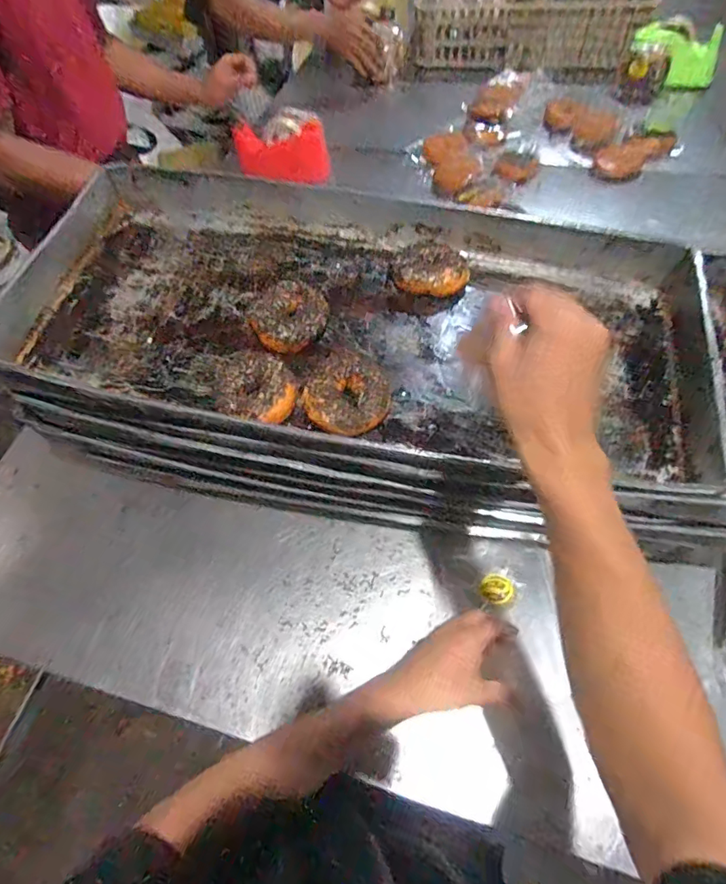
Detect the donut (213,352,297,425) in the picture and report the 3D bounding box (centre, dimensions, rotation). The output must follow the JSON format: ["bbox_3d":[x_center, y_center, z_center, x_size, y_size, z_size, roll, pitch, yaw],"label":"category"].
[{"bbox_3d":[-0.123,-0.061,0.558,0.091,0.033,0.084,1,60,4],"label":"donut"}]

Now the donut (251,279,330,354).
[{"bbox_3d":[-0.093,-0.158,0.620,0.094,0.031,0.104,-29,62,-13],"label":"donut"}]

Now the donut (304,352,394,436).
[{"bbox_3d":[-0.016,-0.049,0.560,0.088,0.037,0.104,16,62,13],"label":"donut"}]

